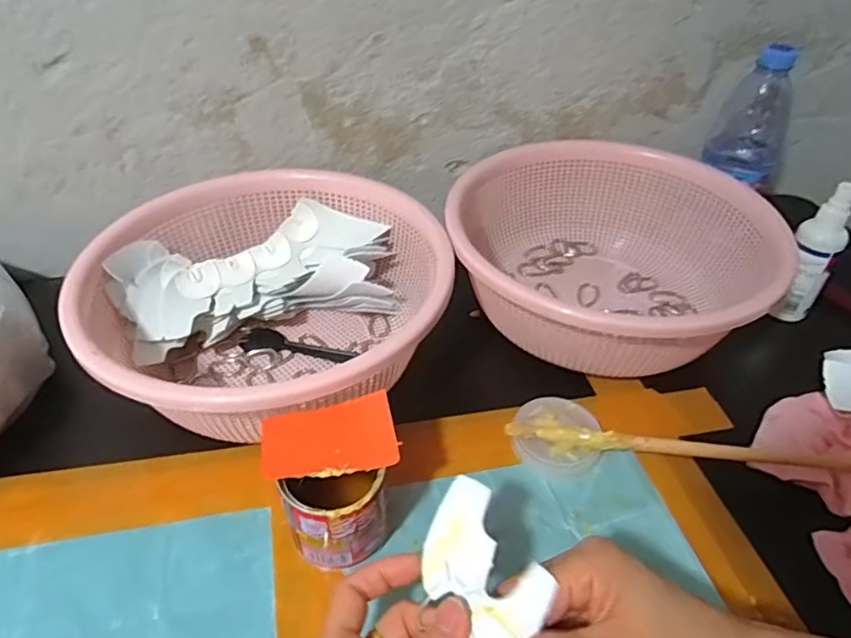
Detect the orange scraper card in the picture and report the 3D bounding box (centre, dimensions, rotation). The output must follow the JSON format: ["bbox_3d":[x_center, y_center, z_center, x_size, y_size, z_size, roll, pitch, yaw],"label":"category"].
[{"bbox_3d":[-0.057,0.072,0.345,0.079,0.004,0.048,-10,50,-15],"label":"orange scraper card"}]

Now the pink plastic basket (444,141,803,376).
[{"bbox_3d":[0.150,-0.050,0.515,0.256,0.102,0.239,0,41,0],"label":"pink plastic basket"}]

